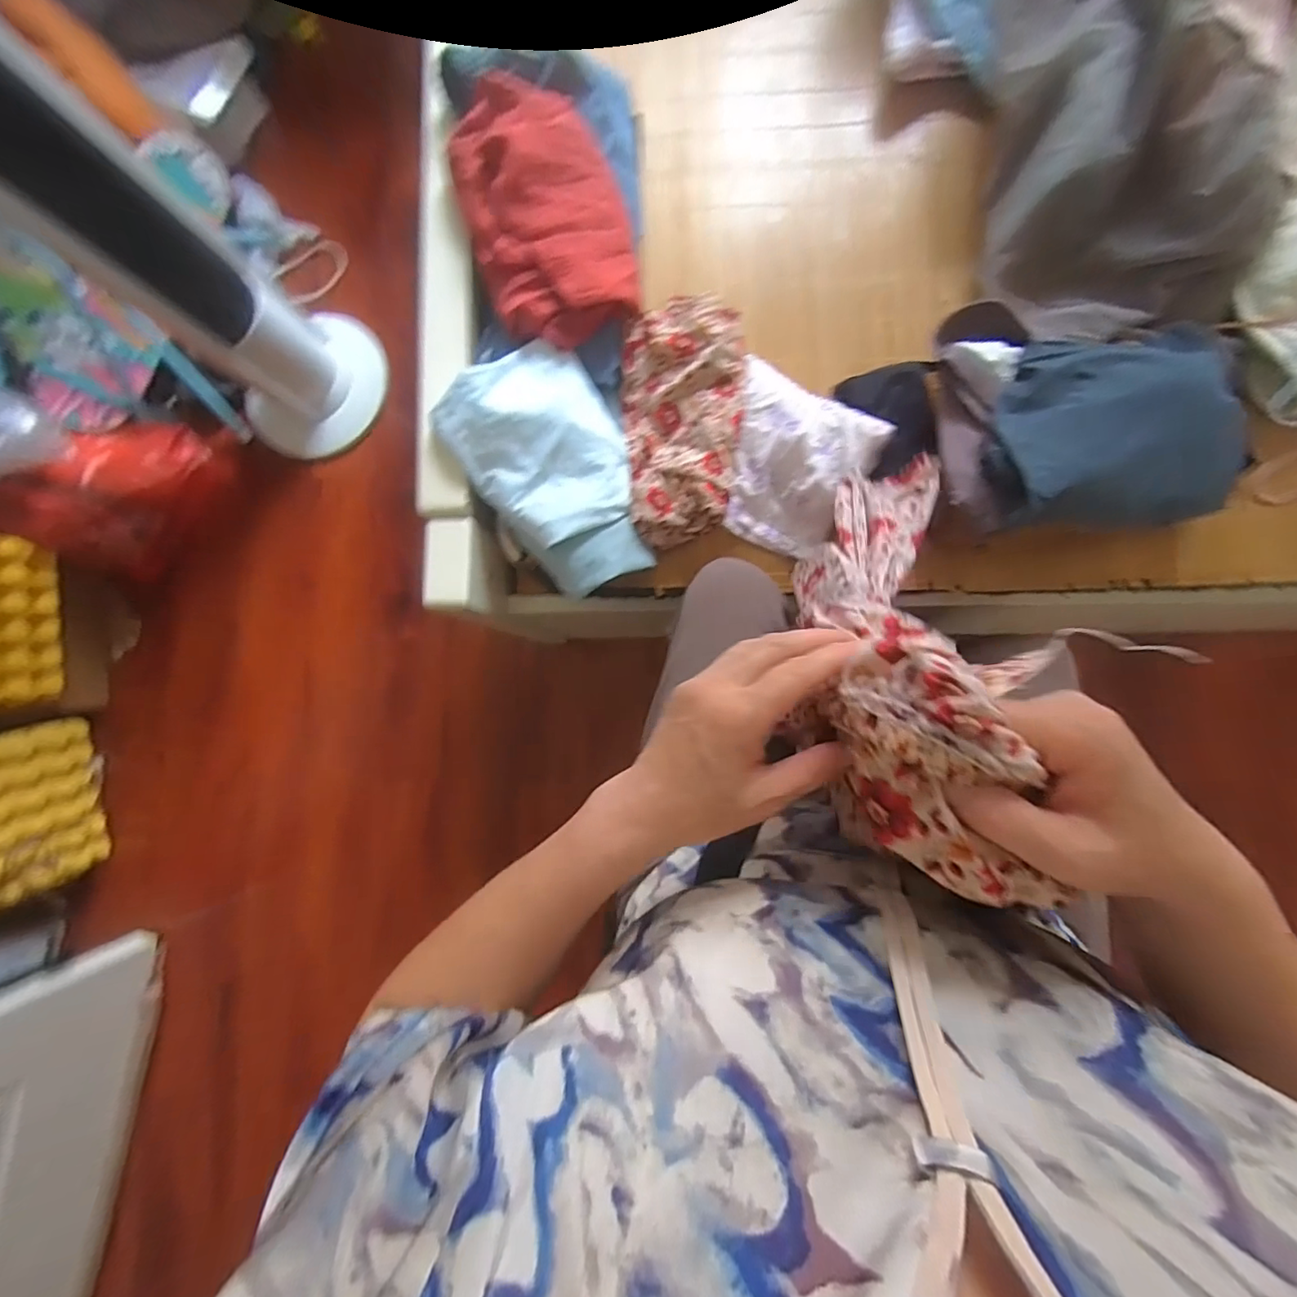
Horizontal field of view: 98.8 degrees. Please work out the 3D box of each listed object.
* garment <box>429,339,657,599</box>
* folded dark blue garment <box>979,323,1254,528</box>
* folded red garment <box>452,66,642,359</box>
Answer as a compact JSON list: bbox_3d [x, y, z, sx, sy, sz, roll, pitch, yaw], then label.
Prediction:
[{"bbox_3d":[-0.094,-0.192,0.600,0.172,0.066,0.255,-33,85,2],"label":"garment"},{"bbox_3d":[0.455,-0.210,0.534,0.248,0.095,0.177,-5,86,4],"label":"folded dark blue garment"},{"bbox_3d":[-0.109,-0.452,0.583,0.166,0.057,0.267,-15,86,3],"label":"folded red garment"}]

